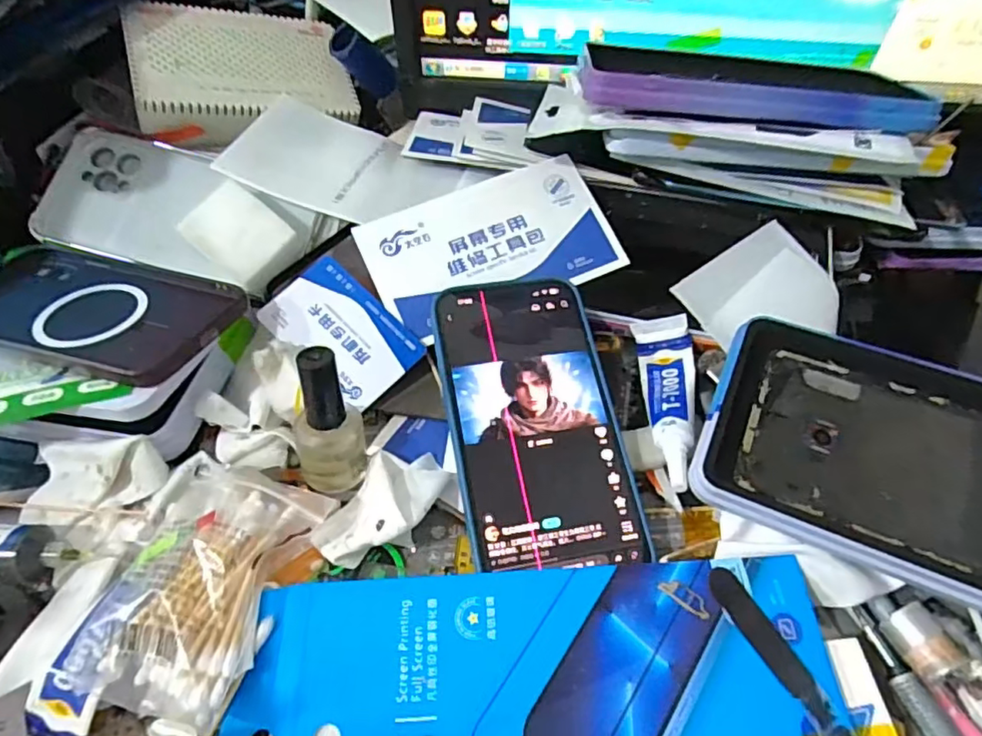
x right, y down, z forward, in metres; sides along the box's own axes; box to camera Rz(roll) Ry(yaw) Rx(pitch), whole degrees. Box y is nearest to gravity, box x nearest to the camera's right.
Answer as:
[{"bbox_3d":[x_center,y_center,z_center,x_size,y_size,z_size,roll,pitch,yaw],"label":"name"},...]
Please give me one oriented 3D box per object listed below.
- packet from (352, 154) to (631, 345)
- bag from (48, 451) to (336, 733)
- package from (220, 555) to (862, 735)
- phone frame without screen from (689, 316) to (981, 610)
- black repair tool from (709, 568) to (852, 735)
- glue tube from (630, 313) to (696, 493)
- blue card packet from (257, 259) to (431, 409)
[{"bbox_3d":[0.001,-0.071,0.344,0.137,0.004,0.079,-24,76,-11],"label":"packet"},{"bbox_3d":[-0.125,0.082,0.246,0.081,0.024,0.099,15,52,12],"label":"bag"},{"bbox_3d":[0.017,0.139,0.217,0.234,0.015,0.127,-2,50,-1],"label":"package"},{"bbox_3d":[0.191,0.042,0.255,0.185,0.011,0.103,20,66,16],"label":"phone frame without screen"},{"bbox_3d":[0.111,0.109,0.231,0.012,0.004,0.070,-22,53,-17],"label":"black repair tool"},{"bbox_3d":[0.094,0.016,0.302,0.030,0.023,0.097,0,50,0],"label":"glue tube"},{"bbox_3d":[-0.081,-0.021,0.326,0.085,0.004,0.050,40,77,16],"label":"blue card packet"}]

